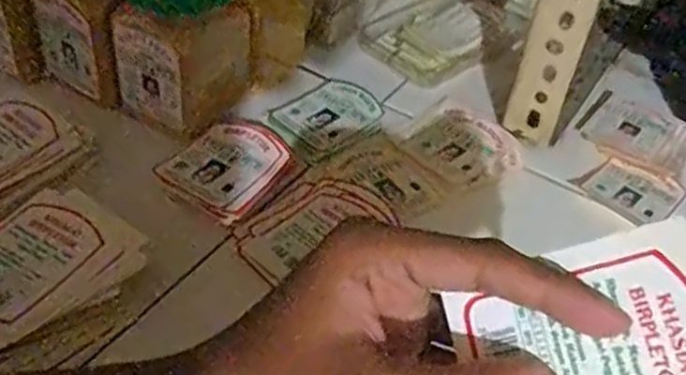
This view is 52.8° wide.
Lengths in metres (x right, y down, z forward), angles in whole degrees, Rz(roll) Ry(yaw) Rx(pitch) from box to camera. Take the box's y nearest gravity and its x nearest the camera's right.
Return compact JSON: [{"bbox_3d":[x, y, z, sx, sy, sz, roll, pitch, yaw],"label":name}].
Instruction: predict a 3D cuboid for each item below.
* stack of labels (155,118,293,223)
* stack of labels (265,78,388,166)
[{"bbox_3d":[-0.072,-0.014,0.425,0.066,0.009,0.075,26,46,20],"label":"stack of labels"},{"bbox_3d":[-0.010,-0.048,0.479,0.083,0.009,0.063,-29,53,-33],"label":"stack of labels"}]

